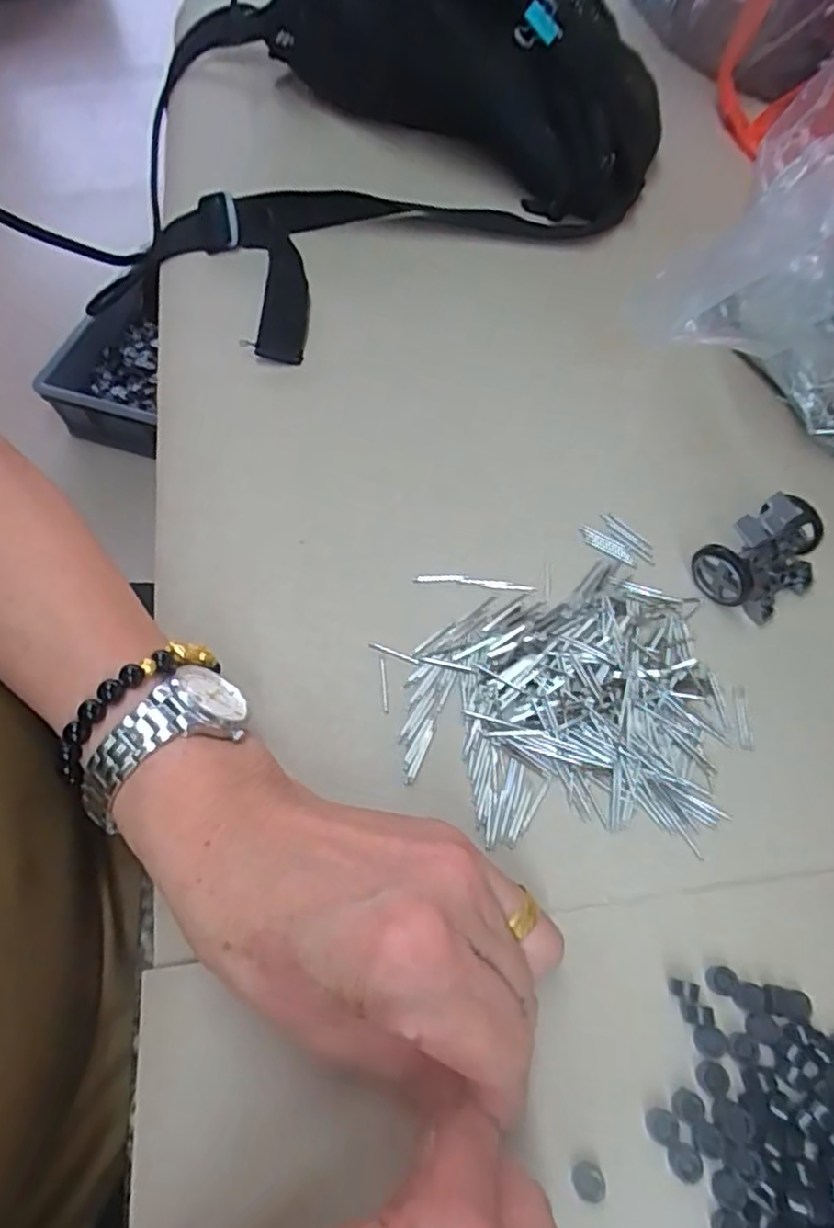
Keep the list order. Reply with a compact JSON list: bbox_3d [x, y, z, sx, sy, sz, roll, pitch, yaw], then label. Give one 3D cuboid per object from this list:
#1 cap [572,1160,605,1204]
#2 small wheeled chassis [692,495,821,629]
[{"bbox_3d":[0.051,0.169,0.199,0.010,0.004,0.009,5,64,5],"label":"cap"},{"bbox_3d":[0.147,-0.024,0.278,0.052,0.035,0.034,-33,67,-13],"label":"small wheeled chassis"}]

